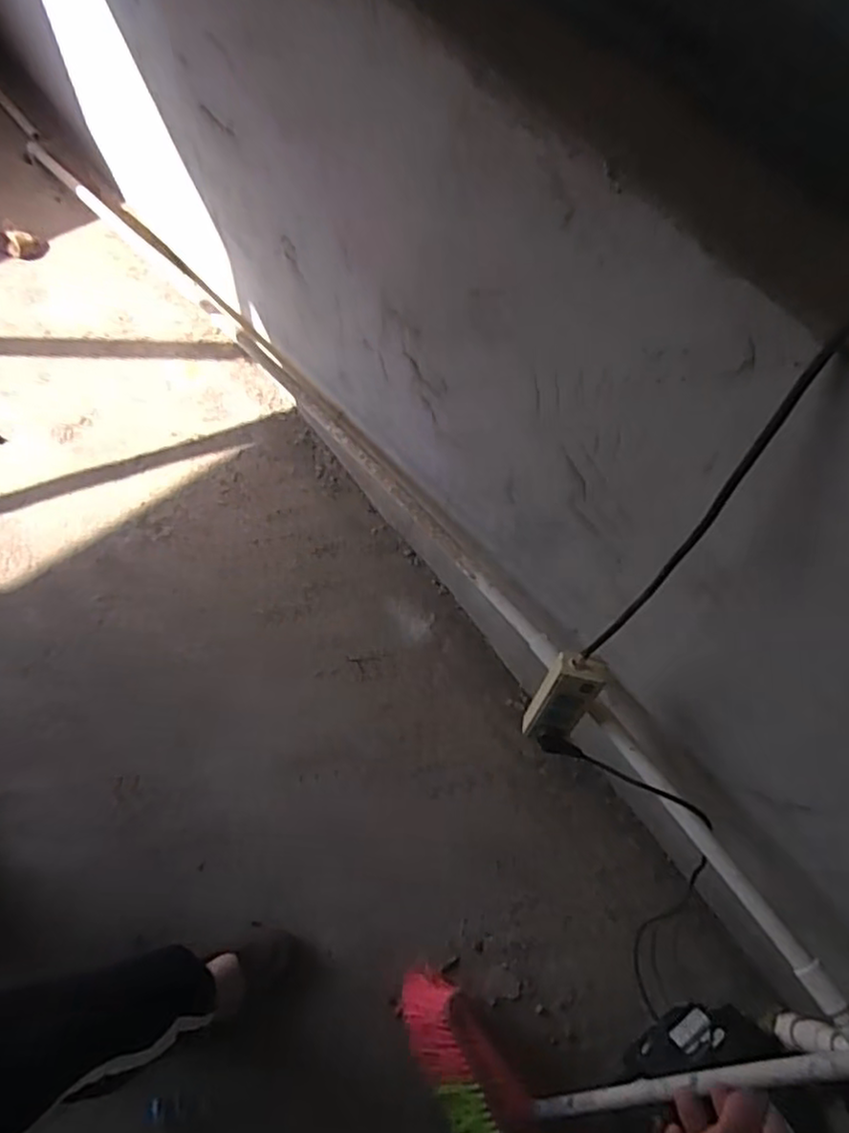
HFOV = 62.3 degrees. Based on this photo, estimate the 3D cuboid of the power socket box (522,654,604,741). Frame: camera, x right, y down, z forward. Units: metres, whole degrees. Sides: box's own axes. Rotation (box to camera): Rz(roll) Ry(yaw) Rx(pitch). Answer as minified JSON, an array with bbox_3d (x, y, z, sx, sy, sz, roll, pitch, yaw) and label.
[{"bbox_3d":[0.173,0.174,0.891,0.066,0.165,0.036,26,46,8],"label":"power socket box"}]

